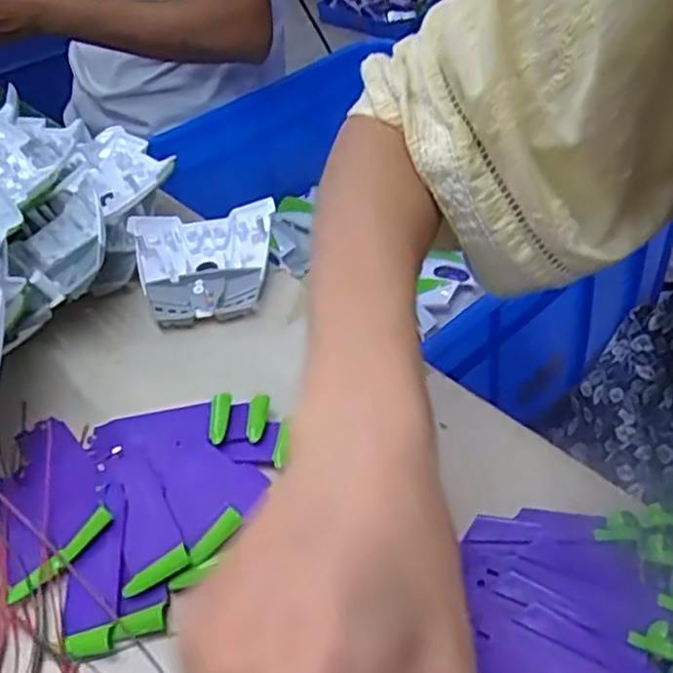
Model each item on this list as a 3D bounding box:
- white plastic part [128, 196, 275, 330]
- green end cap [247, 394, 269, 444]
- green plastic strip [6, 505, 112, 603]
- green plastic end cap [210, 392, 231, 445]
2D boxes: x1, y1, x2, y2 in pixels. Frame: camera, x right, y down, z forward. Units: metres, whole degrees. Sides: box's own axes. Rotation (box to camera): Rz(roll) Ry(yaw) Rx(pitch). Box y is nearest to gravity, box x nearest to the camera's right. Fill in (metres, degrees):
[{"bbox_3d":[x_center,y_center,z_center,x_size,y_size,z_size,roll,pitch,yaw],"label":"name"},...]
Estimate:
[{"bbox_3d":[-0.092,-0.053,0.484,0.099,0.028,0.107,-9,40,-1],"label":"white plastic part"},{"bbox_3d":[-0.042,0.043,0.367,0.009,0.004,0.030,-2,41,7],"label":"green end cap"},{"bbox_3d":[-0.125,0.100,0.317,0.055,0.005,0.011,-42,49,-10],"label":"green plastic strip"},{"bbox_3d":[-0.062,0.042,0.366,0.011,0.008,0.028,-6,40,3],"label":"green plastic end cap"}]

